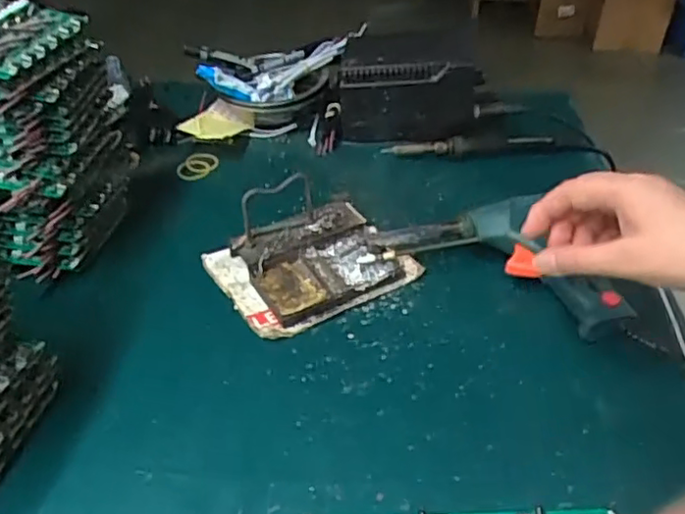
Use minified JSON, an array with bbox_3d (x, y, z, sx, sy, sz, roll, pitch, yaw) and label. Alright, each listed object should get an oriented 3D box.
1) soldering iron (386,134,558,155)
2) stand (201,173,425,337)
[{"bbox_3d":[0.133,-0.114,0.649,0.175,0.026,0.015,-3,37,-2],"label":"soldering iron"},{"bbox_3d":[-0.026,-0.017,0.504,0.150,0.074,0.120,-20,41,-23],"label":"stand"}]

